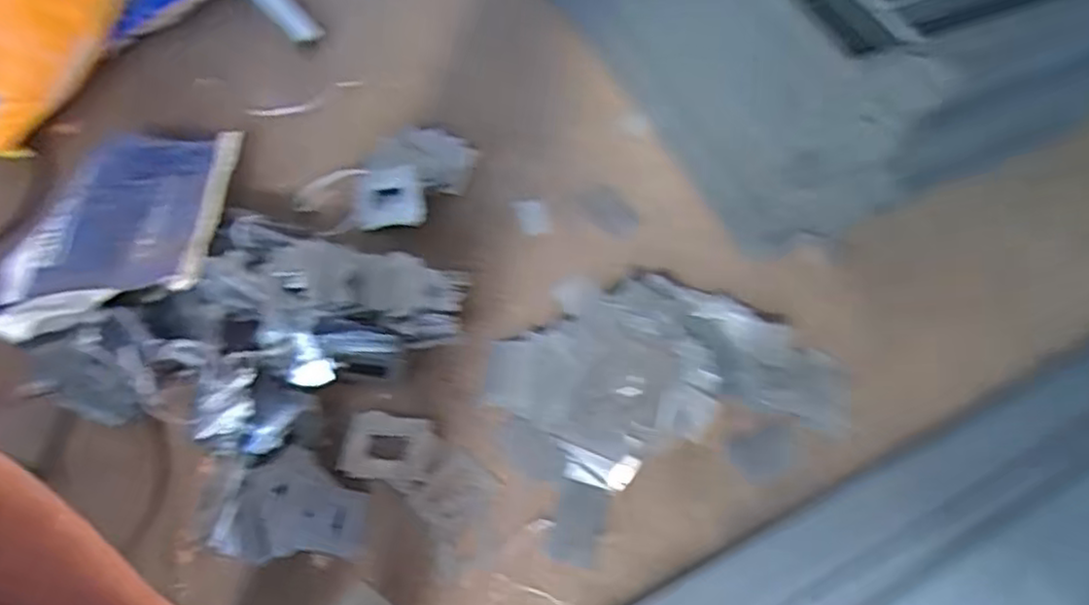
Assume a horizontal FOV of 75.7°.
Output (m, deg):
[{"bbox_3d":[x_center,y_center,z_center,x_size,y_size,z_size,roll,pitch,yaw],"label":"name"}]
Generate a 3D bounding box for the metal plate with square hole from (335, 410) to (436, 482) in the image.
[{"bbox_3d":[-0.323,0.298,1.440,0.174,0.007,0.135,10,65,-3],"label":"metal plate with square hole"}]

